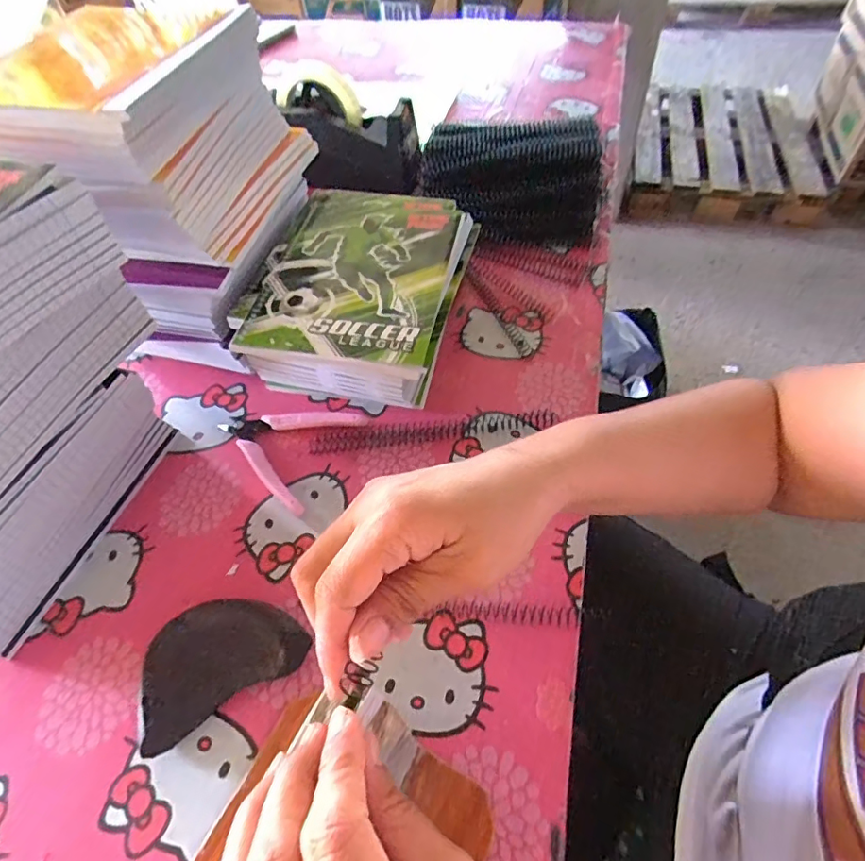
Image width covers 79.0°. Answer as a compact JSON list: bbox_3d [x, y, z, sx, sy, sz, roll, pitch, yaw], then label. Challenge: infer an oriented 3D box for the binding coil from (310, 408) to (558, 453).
[{"bbox_3d":[-0.001,-0.005,0.446,0.203,0.011,0.030,-6,52,0],"label":"binding coil"}]

